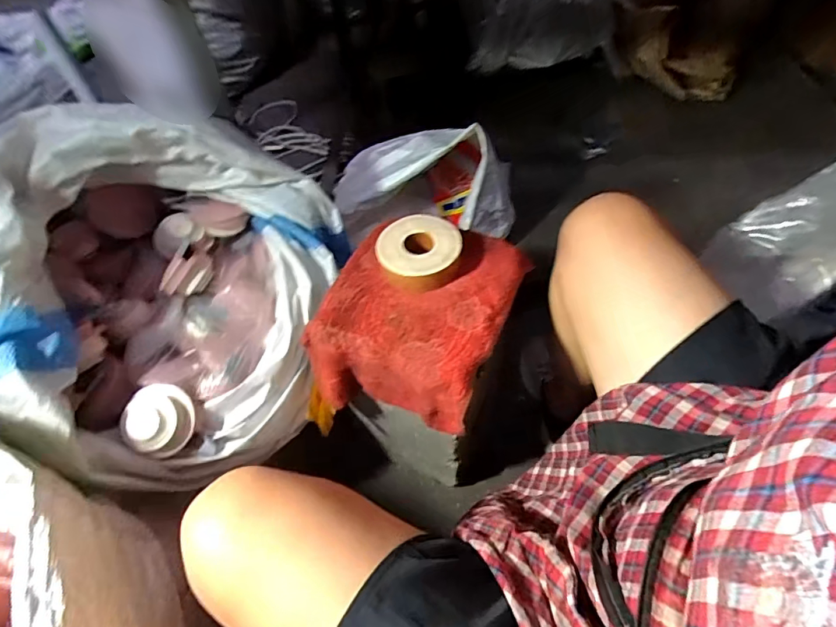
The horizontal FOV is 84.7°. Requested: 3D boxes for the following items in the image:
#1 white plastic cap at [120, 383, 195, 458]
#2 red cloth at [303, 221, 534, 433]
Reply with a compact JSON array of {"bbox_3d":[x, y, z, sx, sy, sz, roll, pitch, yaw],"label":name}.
[{"bbox_3d":[-0.298,0.122,0.532,0.068,0.052,0.078,21,56,21],"label":"white plastic cap"},{"bbox_3d":[-0.005,0.005,0.576,0.223,0.127,0.231,17,54,18],"label":"red cloth"}]

